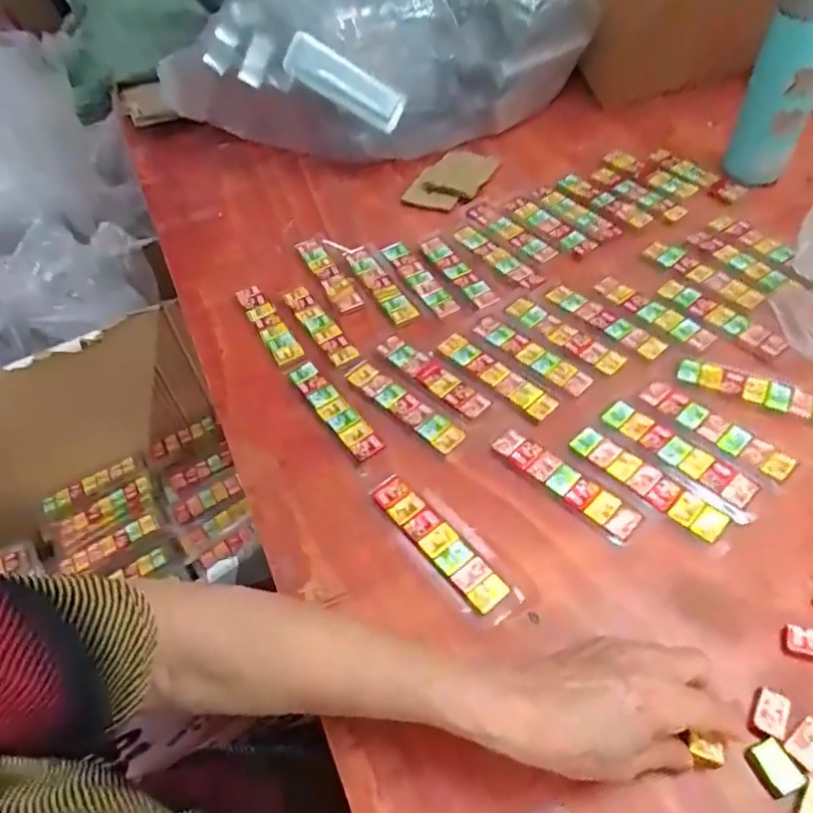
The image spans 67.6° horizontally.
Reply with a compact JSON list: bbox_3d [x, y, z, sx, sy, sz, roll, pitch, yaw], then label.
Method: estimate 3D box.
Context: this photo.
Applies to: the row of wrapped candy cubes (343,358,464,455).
[{"bbox_3d":[-0.004,-0.002,0.503,0.025,0.004,0.122,-38,57,-22],"label":"row of wrapped candy cubes"}]

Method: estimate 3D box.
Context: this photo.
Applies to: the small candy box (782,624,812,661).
[{"bbox_3d":[0.246,0.145,0.370,0.028,0.011,0.018,11,54,14],"label":"small candy box"}]

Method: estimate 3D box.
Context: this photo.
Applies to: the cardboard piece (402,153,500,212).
[{"bbox_3d":[0.053,-0.265,0.703,0.069,0.010,0.120,18,56,19],"label":"cardboard piece"}]

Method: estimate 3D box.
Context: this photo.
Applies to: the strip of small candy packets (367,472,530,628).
[{"bbox_3d":[0.026,0.096,0.428,0.045,0.010,0.128,-32,55,-18],"label":"strip of small candy packets"}]

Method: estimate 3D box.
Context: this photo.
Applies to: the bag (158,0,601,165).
[{"bbox_3d":[-0.047,-0.477,0.721,0.484,0.264,0.260,-17,52,-7],"label":"bag"}]

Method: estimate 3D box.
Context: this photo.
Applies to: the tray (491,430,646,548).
[{"bbox_3d":[0.117,0.055,0.450,0.028,0.005,0.118,-37,57,-22],"label":"tray"}]

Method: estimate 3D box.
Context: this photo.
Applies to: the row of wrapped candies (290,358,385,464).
[{"bbox_3d":[-0.060,0.002,0.509,0.025,0.007,0.115,-33,56,-19],"label":"row of wrapped candies"}]

